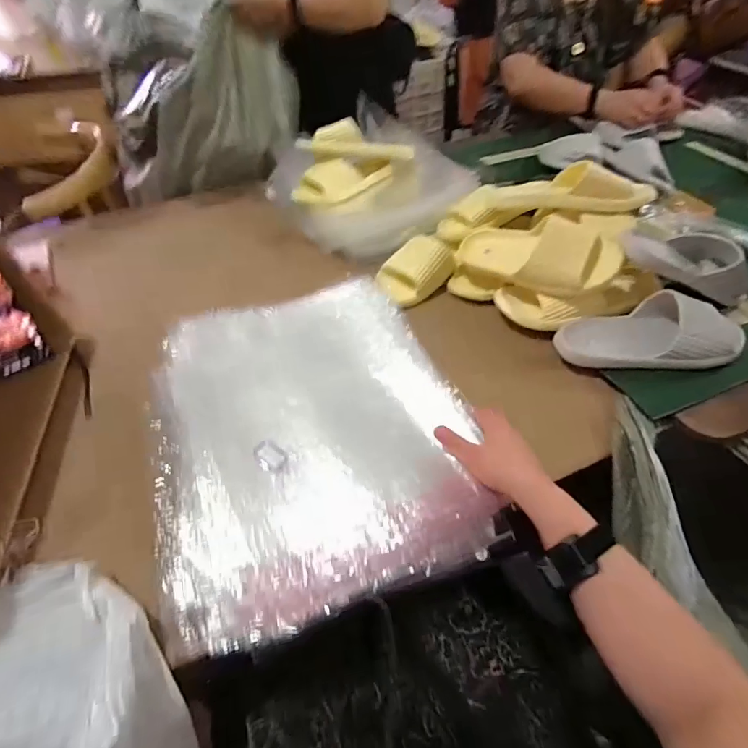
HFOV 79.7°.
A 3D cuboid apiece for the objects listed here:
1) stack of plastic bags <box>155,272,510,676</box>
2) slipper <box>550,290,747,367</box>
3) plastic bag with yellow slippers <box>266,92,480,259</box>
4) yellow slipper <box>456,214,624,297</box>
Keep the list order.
[{"bbox_3d":[-0.088,0.064,0.562,0.364,0.059,0.427,-16,53,-15],"label":"stack of plastic bags"},{"bbox_3d":[0.396,-0.065,0.645,0.253,0.083,0.090,2,49,7],"label":"slipper"},{"bbox_3d":[-0.020,-0.418,0.920,0.335,0.127,0.387,-21,50,-13],"label":"plastic bag with yellow slippers"},{"bbox_3d":[0.247,-0.198,0.695,0.237,0.091,0.107,17,51,36],"label":"yellow slipper"}]

